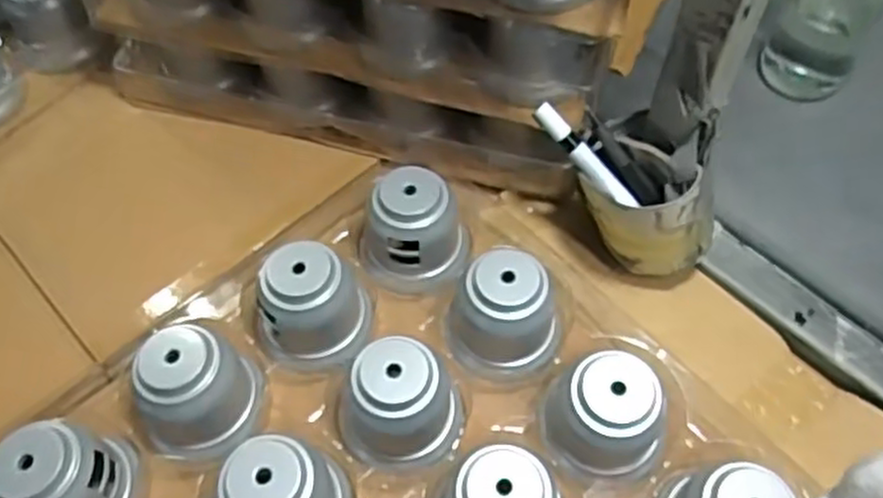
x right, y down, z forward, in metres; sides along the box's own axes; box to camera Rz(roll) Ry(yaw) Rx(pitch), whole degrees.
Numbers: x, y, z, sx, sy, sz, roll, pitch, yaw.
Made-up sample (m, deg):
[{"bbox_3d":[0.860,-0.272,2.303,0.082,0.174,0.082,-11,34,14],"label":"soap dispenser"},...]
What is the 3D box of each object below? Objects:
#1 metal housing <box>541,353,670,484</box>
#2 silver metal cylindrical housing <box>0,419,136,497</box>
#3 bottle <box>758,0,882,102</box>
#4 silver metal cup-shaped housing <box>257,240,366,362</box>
[{"bbox_3d":[0.120,0.114,0.530,0.085,0.079,0.086,-39,66,-21],"label":"metal housing"},{"bbox_3d":[-0.253,0.160,0.508,0.073,0.079,0.084,1,58,0],"label":"silver metal cylindrical housing"},{"bbox_3d":[0.359,-0.226,0.681,0.085,0.161,0.081,32,63,18],"label":"bottle"},{"bbox_3d":[-0.101,0.043,0.575,0.068,0.077,0.064,0,58,0],"label":"silver metal cup-shaped housing"}]

